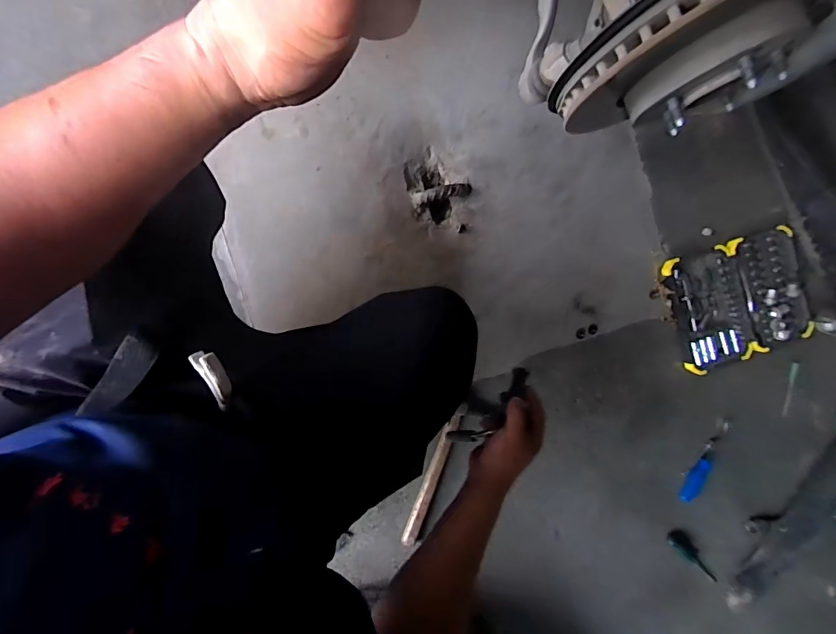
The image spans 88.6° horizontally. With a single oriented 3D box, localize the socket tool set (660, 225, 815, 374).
[{"bbox_3d":[0.731,-0.040,0.987,0.360,0.052,0.266,-16,95,-6],"label":"socket tool set"}]

